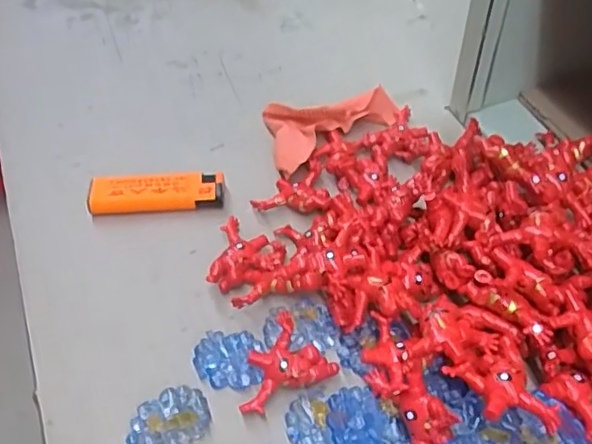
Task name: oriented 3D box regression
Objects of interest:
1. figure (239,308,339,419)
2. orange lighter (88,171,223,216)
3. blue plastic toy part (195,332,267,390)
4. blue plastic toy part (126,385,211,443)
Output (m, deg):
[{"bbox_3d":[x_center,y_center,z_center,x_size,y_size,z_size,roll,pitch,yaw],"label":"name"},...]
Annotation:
[{"bbox_3d":[-0.008,0.072,0.300,0.033,0.022,0.045,36,62,28],"label":"figure"},{"bbox_3d":[-0.084,-0.017,0.381,0.079,0.016,0.019,-4,51,1],"label":"orange lighter"},{"bbox_3d":[-0.034,0.068,0.315,0.033,0.005,0.029,-3,51,2],"label":"blue plastic toy part"},{"bbox_3d":[-0.060,0.094,0.294,0.037,0.011,0.030,-35,57,-22],"label":"blue plastic toy part"}]

